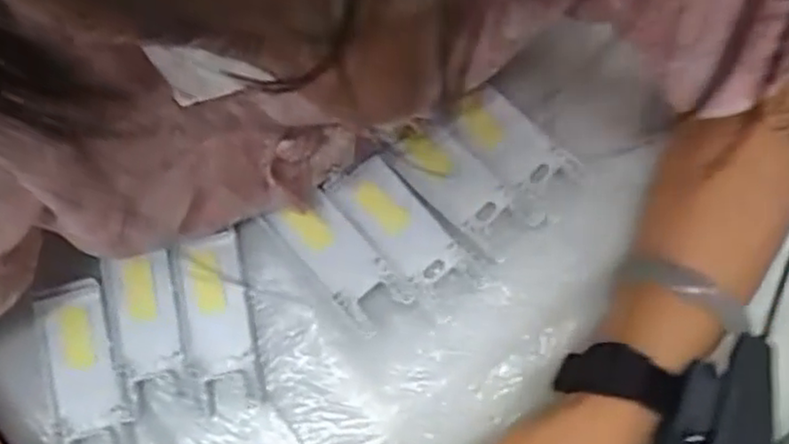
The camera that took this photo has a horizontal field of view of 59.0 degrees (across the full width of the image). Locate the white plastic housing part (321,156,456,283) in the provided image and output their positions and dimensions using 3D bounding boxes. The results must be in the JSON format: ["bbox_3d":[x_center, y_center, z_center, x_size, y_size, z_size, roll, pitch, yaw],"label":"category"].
[{"bbox_3d":[0.000,0.001,0.407,0.038,0.012,0.080,-41,83,-8],"label":"white plastic housing part"}]

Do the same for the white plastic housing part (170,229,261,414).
[{"bbox_3d":[-0.103,0.055,0.395,0.041,0.011,0.092,-10,80,-3],"label":"white plastic housing part"}]

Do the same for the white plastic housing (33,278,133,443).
[{"bbox_3d":[-0.177,0.088,0.389,0.041,0.009,0.101,-16,80,-4],"label":"white plastic housing"}]

